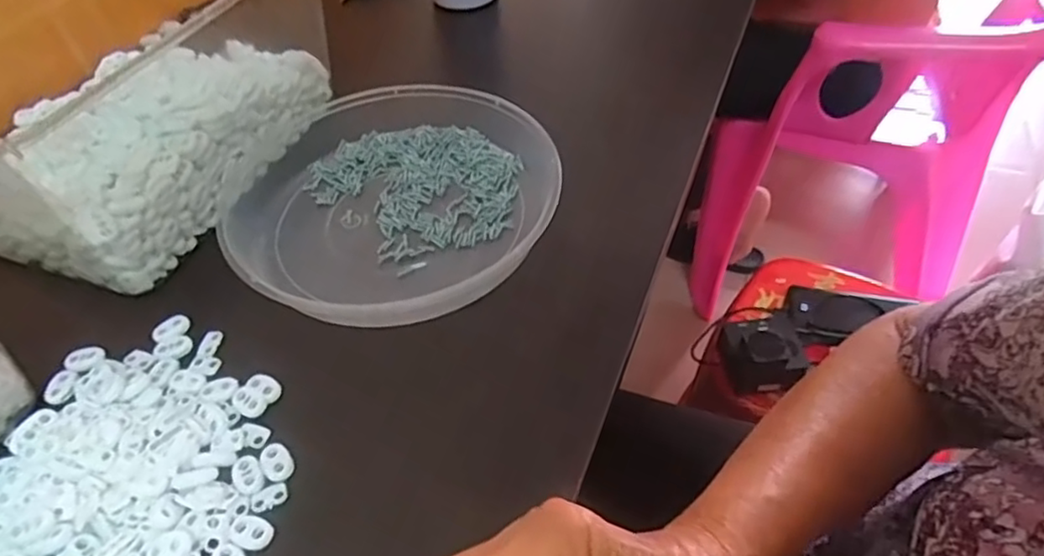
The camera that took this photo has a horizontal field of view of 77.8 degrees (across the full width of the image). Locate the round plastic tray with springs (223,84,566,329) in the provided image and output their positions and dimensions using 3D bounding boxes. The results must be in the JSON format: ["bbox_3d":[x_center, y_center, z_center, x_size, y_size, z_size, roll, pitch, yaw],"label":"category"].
[{"bbox_3d":[-0.096,-0.063,0.474,0.226,0.040,0.234,-20,50,-14],"label":"round plastic tray with springs"}]

